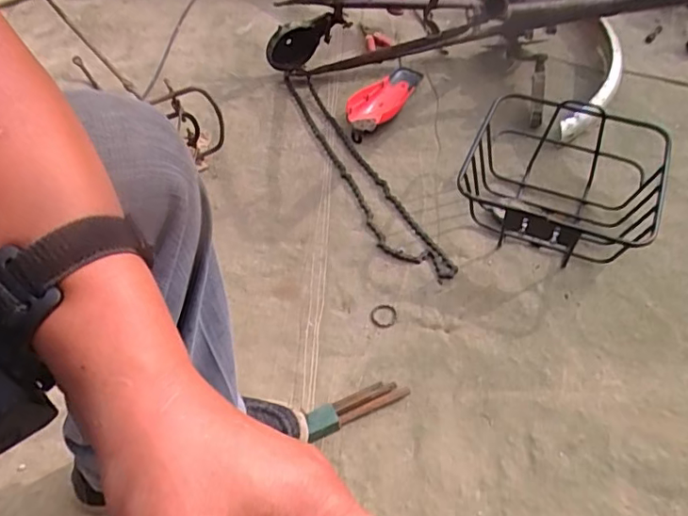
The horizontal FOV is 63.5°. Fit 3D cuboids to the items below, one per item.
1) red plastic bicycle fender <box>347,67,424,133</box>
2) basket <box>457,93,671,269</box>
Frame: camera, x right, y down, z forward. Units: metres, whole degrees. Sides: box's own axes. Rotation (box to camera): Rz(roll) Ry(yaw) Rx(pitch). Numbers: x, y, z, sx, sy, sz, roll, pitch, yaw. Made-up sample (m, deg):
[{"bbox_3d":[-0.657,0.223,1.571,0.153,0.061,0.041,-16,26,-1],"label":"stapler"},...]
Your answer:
[{"bbox_3d":[0.075,-0.301,1.025,0.165,0.050,0.085,-39,61,-5],"label":"red plastic bicycle fender"},{"bbox_3d":[0.316,-0.108,0.824,0.266,0.151,0.245,21,58,17],"label":"basket"}]

